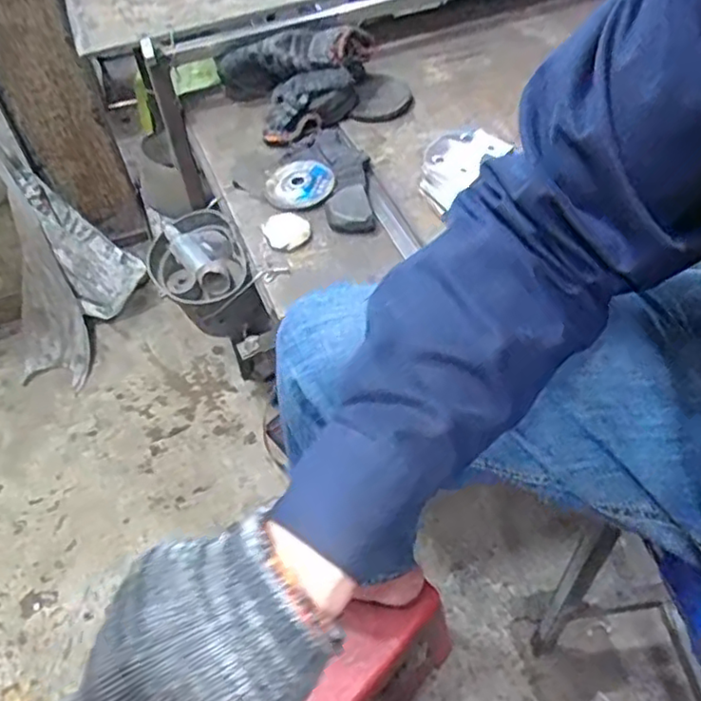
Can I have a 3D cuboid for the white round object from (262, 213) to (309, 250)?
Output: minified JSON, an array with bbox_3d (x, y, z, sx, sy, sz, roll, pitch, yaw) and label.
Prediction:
[{"bbox_3d":[-0.072,-0.135,0.728,0.050,0.009,0.053,-2,51,3],"label":"white round object"}]

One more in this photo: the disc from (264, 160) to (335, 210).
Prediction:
[{"bbox_3d":[-0.061,-0.202,0.783,0.079,0.004,0.091,11,53,12],"label":"disc"}]

